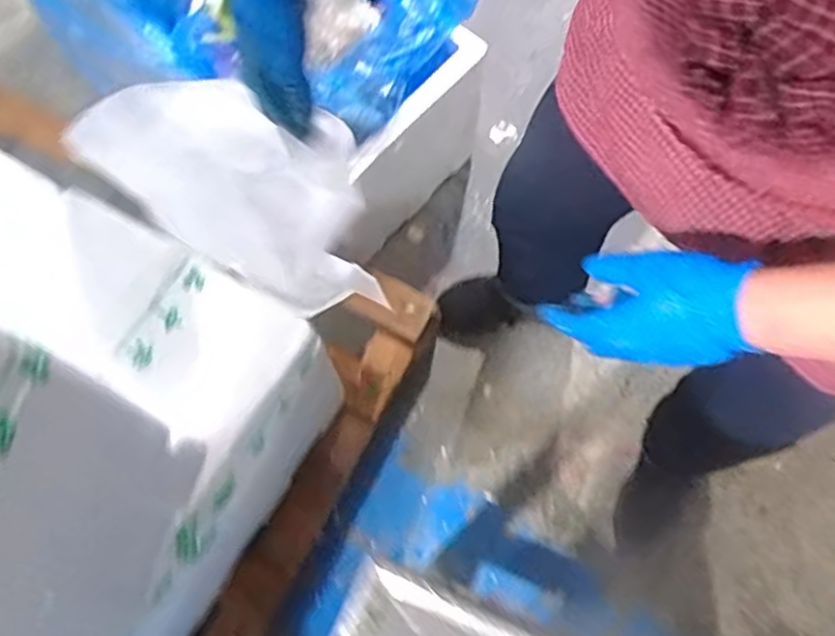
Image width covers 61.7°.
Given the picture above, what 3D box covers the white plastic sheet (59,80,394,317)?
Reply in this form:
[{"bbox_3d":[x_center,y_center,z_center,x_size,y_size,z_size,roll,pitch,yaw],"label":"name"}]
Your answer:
[{"bbox_3d":[-0.181,-0.141,0.771,0.365,0.226,0.073,28,43,-17],"label":"white plastic sheet"}]

